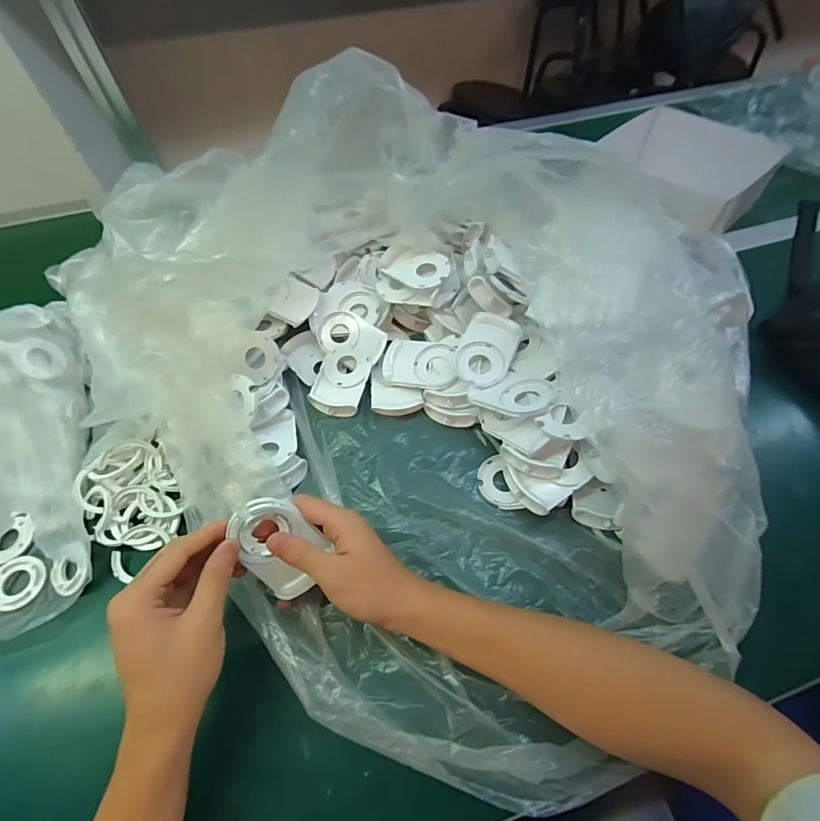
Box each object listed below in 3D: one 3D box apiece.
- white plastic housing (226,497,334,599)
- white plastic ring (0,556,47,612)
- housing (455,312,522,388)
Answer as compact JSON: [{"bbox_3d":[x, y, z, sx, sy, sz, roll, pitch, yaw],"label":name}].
[{"bbox_3d":[-0.102,0.105,0.319,0.059,0.086,0.012,-37,23,-5],"label":"white plastic housing"},{"bbox_3d":[-0.351,0.154,0.364,0.045,0.007,0.044,-1,58,1],"label":"white plastic ring"},{"bbox_3d":[0.080,-0.064,0.429,0.058,0.027,0.077,20,60,13],"label":"housing"}]

